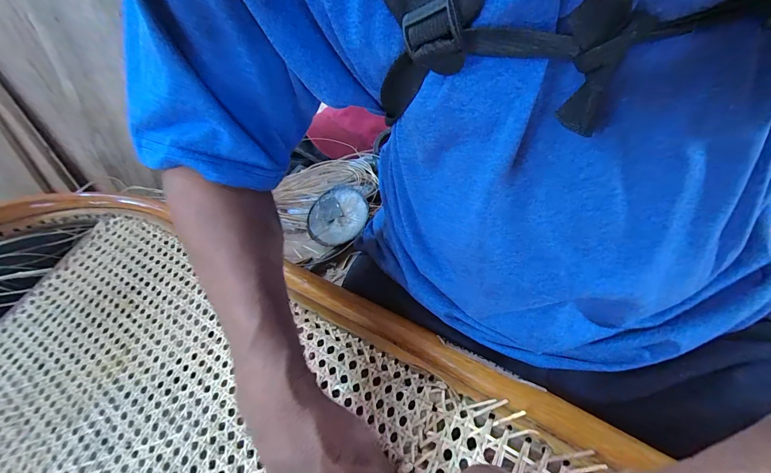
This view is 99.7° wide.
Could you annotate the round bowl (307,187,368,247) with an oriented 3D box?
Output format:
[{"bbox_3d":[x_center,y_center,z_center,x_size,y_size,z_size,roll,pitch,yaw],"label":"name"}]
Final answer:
[{"bbox_3d":[-0.071,-0.026,0.499,0.093,0.025,0.093,-4,63,7],"label":"round bowl"}]

